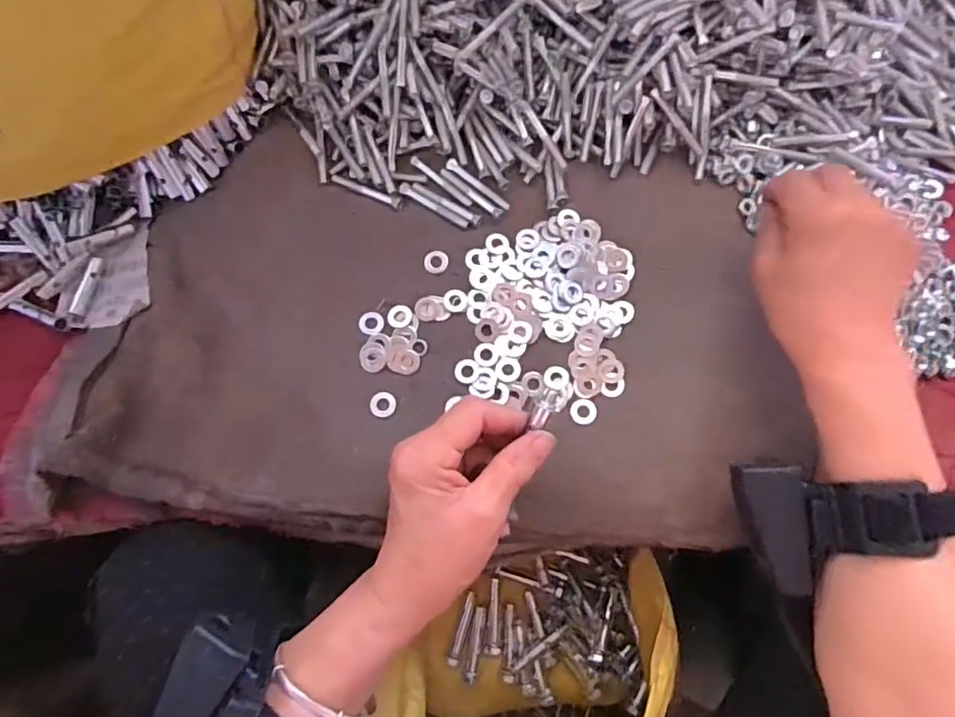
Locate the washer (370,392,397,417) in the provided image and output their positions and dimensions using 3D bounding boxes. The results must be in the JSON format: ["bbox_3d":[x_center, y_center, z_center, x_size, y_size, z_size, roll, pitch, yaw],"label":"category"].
[{"bbox_3d":[-0.062,0.030,0.375,0.017,0.004,0.017,0,73,1],"label":"washer"}]

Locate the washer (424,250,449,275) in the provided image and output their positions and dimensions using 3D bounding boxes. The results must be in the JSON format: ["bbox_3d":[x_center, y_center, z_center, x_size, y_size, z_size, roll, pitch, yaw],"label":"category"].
[{"bbox_3d":[-0.029,-0.068,0.403,0.017,0.004,0.017,0,73,1],"label":"washer"}]

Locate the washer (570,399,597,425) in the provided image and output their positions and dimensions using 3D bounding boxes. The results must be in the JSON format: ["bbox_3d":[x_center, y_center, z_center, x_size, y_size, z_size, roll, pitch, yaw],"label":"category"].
[{"bbox_3d":[0.070,0.035,0.381,0.017,0.004,0.017,0,73,1],"label":"washer"}]

